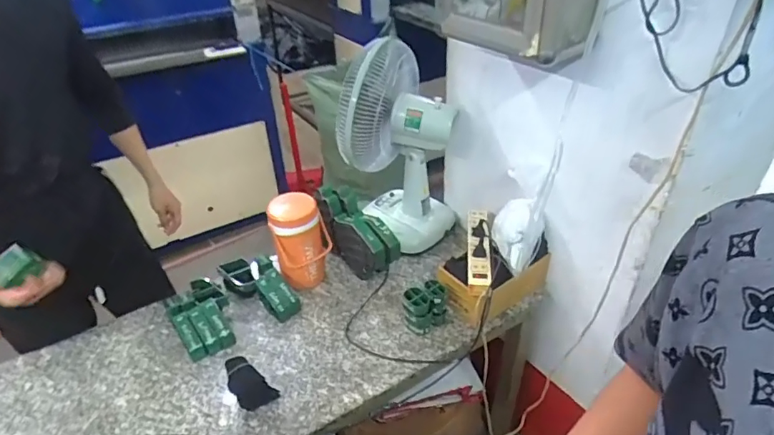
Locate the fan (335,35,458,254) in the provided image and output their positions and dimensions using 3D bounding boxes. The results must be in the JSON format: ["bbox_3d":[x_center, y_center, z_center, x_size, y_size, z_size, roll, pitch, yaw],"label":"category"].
[{"bbox_3d":[0.020,-0.185,1.304,0.278,0.470,0.288,-2,36,1],"label":"fan"}]

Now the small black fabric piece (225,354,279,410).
[{"bbox_3d":[-0.295,0.348,1.033,0.120,0.072,0.065,20,41,28],"label":"small black fabric piece"}]

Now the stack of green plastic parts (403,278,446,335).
[{"bbox_3d":[0.093,0.216,1.180,0.106,0.106,0.069,-25,41,-28],"label":"stack of green plastic parts"}]

